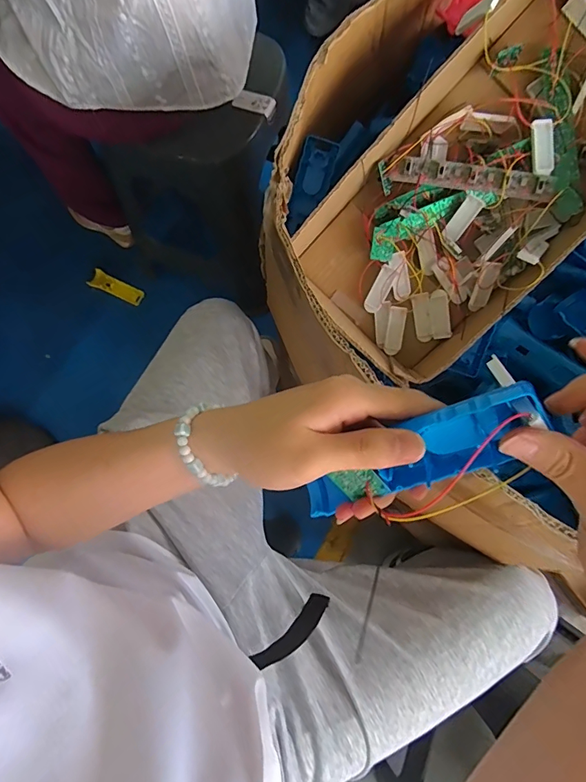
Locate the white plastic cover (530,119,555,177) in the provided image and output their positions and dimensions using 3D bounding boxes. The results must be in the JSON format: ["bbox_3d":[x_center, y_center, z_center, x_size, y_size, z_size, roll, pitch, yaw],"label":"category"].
[{"bbox_3d":[0.258,-0.250,0.455,0.022,0.006,0.052,-11,103,-2],"label":"white plastic cover"}]

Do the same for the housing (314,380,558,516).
[{"bbox_3d":[0.065,0.043,0.251,0.029,0.155,0.037,-11,70,-47],"label":"housing"}]

